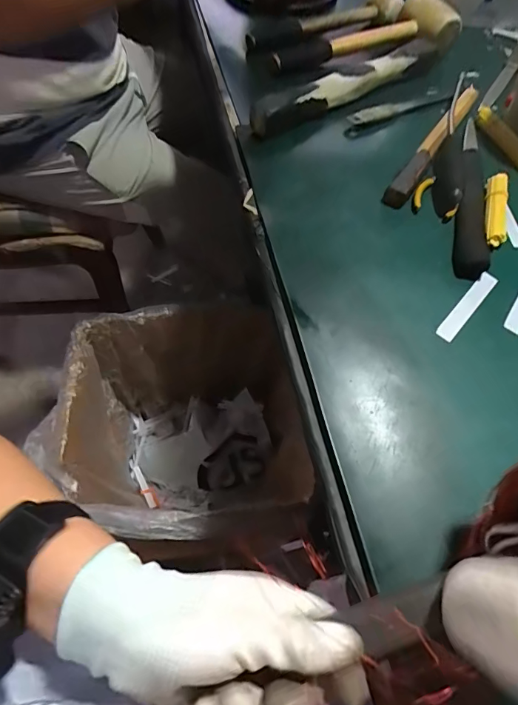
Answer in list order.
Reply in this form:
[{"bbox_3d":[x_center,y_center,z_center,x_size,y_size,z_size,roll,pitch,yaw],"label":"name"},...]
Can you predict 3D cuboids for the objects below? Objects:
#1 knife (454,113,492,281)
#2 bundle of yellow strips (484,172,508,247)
[{"bbox_3d":[0.231,-0.179,0.453,0.031,0.022,0.246,13,59,5],"label":"knife"},{"bbox_3d":[0.250,-0.150,0.444,0.023,0.022,0.097,15,59,6],"label":"bundle of yellow strips"}]

